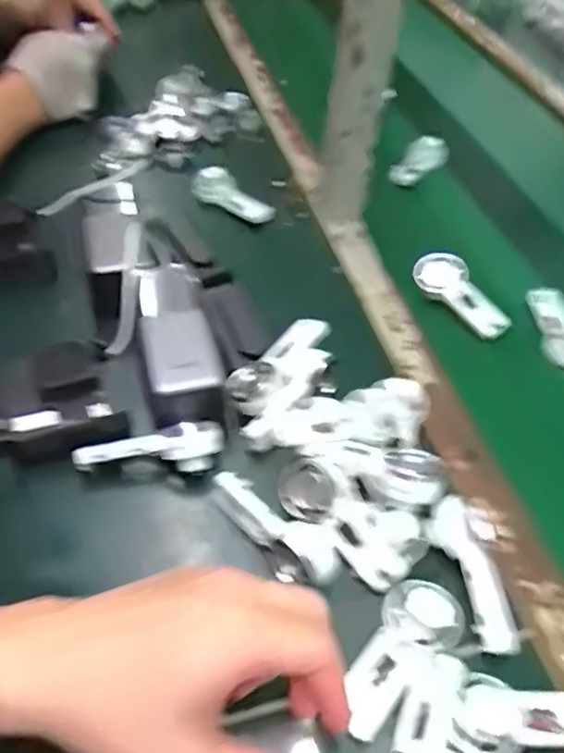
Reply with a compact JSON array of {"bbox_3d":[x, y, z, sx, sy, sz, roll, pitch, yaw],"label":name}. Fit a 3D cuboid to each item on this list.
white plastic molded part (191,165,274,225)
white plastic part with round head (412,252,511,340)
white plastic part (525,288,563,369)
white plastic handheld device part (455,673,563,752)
[{"bbox_3d":[-0.052,-0.189,0.603,0.037,0.028,0.092,-34,59,-29],"label":"white plastic molded part"},{"bbox_3d":[0.165,-0.075,0.534,0.046,0.019,0.098,-36,78,-30],"label":"white plastic part with round head"},{"bbox_3d":[0.254,-0.052,0.532,0.047,0.021,0.095,-2,49,-7],"label":"white plastic part"},{"bbox_3d":[0.140,0.186,0.312,0.094,0.022,0.036,4,49,-1],"label":"white plastic handheld device part"}]

